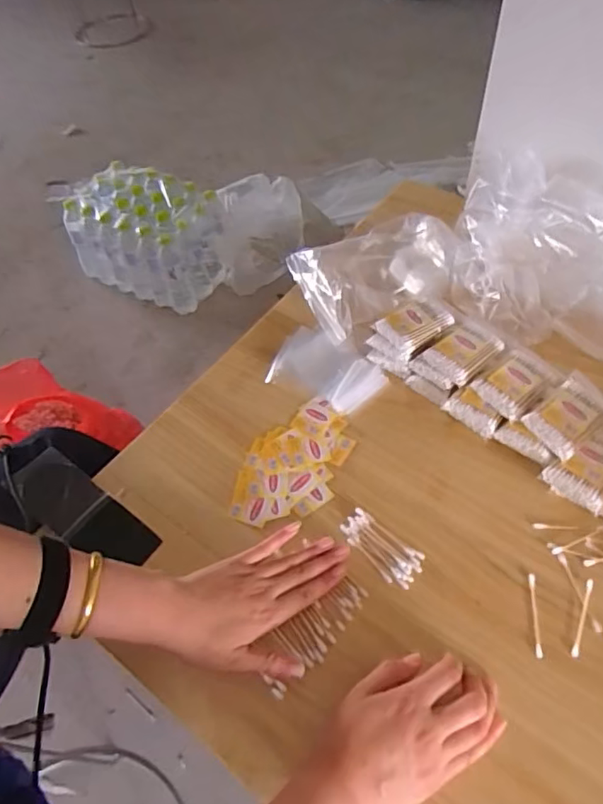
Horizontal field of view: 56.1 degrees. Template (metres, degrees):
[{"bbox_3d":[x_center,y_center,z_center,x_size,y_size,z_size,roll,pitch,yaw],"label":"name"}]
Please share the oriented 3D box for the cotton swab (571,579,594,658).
[{"bbox_3d":[0.248,0.189,0.498,0.006,0.004,0.073,20,57,19],"label":"cotton swab"}]

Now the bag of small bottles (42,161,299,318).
[{"bbox_3d":[-0.329,-0.444,1.545,0.622,0.261,0.332,2,54,6],"label":"bag of small bottles"}]

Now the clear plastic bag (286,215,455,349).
[{"bbox_3d":[0.101,-0.166,0.747,0.212,0.053,0.173,-11,52,-3],"label":"clear plastic bag"}]

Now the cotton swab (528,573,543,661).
[{"bbox_3d":[0.208,0.188,0.503,0.006,0.004,0.073,4,53,8],"label":"cotton swab"}]

